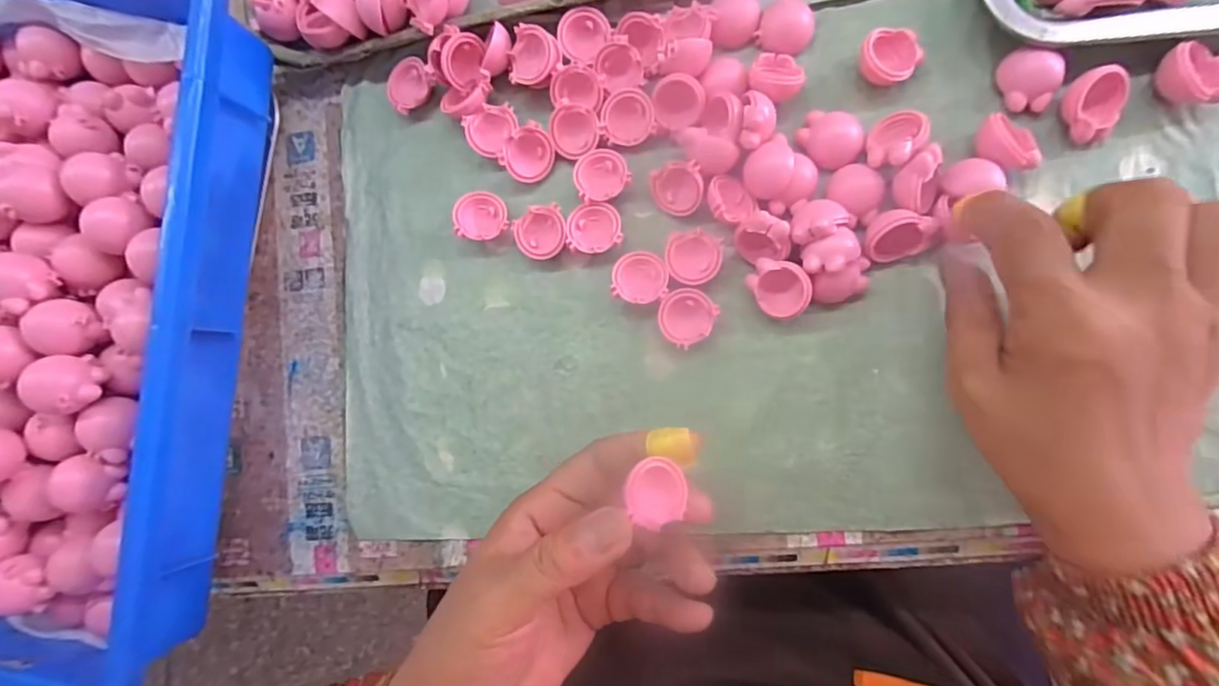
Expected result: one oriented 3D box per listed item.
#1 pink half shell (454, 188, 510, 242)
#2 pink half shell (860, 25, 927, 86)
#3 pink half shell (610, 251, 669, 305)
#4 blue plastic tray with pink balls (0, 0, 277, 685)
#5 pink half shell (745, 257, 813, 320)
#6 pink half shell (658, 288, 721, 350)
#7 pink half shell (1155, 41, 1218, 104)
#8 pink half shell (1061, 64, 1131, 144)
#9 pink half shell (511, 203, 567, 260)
[{"bbox_3d":[-0.073,-0.072,0.327,0.029,0.010,0.030,12,77,-8],"label":"pink half shell"},{"bbox_3d":[0.145,-0.147,0.298,0.028,0.019,0.030,0,88,9],"label":"pink half shell"},{"bbox_3d":[0.018,-0.035,0.313,0.029,0.019,0.028,4,88,9],"label":"pink half shell"},{"bbox_3d":[-0.322,-0.014,0.314,0.244,0.063,0.364,7,89,9],"label":"blue plastic tray with pink balls"},{"bbox_3d":[0.088,-0.029,0.298,0.029,0.011,0.033,-40,86,37],"label":"pink half shell"},{"bbox_3d":[0.042,-0.014,0.309,0.029,0.013,0.029,0,88,9],"label":"pink half shell"},{"bbox_3d":[0.281,-0.127,0.277,0.027,0.020,0.028,-6,87,9],"label":"pink half shell"},{"bbox_3d":[0.237,-0.116,0.281,0.028,0.021,0.030,0,88,9],"label":"pink half shell"},{"bbox_3d":[-0.037,-0.062,0.323,0.030,0.016,0.029,0,88,9],"label":"pink half shell"}]

